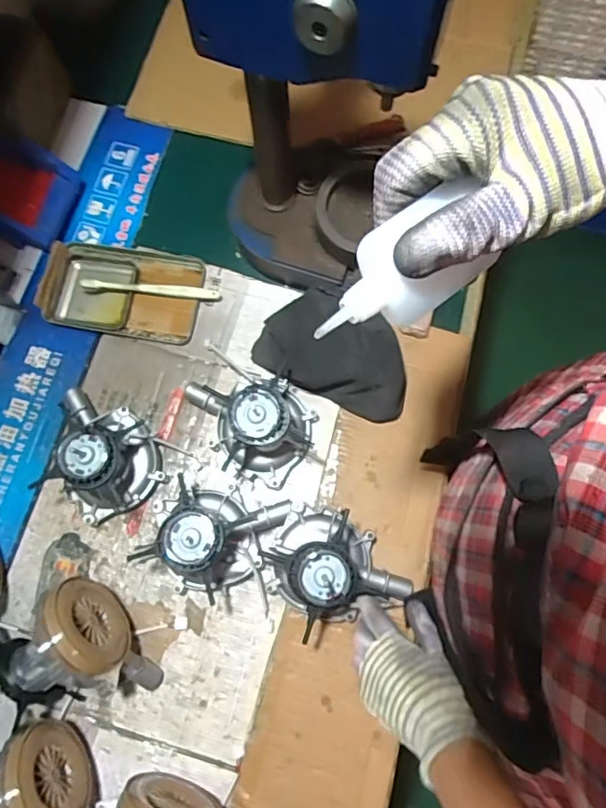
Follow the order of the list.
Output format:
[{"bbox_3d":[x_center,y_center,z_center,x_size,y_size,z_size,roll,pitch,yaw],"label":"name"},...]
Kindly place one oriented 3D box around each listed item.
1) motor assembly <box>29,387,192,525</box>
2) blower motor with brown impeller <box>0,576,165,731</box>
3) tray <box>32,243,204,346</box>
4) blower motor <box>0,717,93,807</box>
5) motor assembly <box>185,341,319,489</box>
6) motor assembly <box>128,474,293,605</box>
[{"bbox_3d":[-0.240,0.055,0.585,0.147,0.102,0.121,33,78,10],"label":"motor assembly"},{"bbox_3d":[-0.235,0.259,0.523,0.108,0.112,0.131,-34,76,-7],"label":"blower motor with brown impeller"},{"bbox_3d":[-0.235,-0.152,0.676,0.199,0.028,0.124,8,75,4],"label":"tray"},{"bbox_3d":[-0.273,0.372,0.492,0.111,0.113,0.101,-26,75,-5],"label":"blower motor"},{"bbox_3d":[-0.069,0.006,0.593,0.170,0.098,0.128,25,77,9],"label":"motor assembly"},{"bbox_3d":[-0.104,0.145,0.559,0.136,0.099,0.121,13,75,6],"label":"motor assembly"}]

